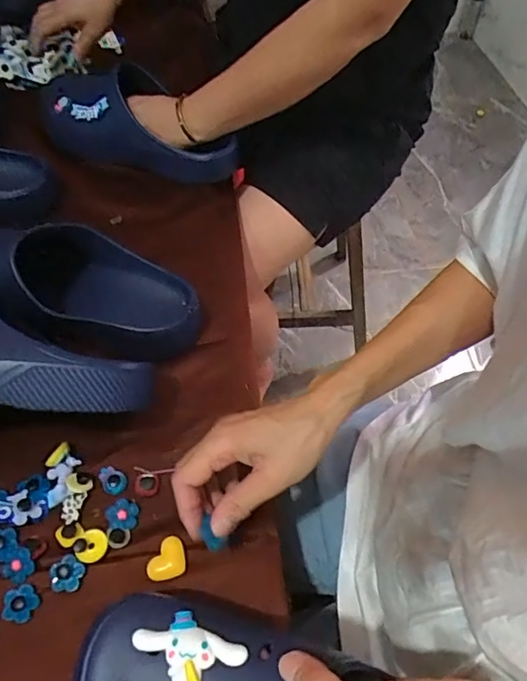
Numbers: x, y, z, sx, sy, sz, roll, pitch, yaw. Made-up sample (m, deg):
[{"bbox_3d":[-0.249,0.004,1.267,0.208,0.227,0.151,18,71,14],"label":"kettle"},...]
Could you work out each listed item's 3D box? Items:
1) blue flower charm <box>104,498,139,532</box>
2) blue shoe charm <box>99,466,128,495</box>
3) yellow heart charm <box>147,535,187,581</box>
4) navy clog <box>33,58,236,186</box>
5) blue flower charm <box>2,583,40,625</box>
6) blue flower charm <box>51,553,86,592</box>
[{"bbox_3d":[-0.112,0.139,0.410,0.024,0.009,0.024,1,54,-1],"label":"blue flower charm"},{"bbox_3d":[-0.125,0.116,0.430,0.020,0.007,0.026,-24,58,-17],"label":"blue shoe charm"},{"bbox_3d":[-0.074,0.166,0.391,0.029,0.010,0.027,-13,56,-11],"label":"yellow heart charm"},{"bbox_3d":[-0.163,-0.277,0.647,0.266,0.098,0.092,13,55,8],"label":"navy clog"},{"bbox_3d":[-0.178,0.192,0.375,0.024,0.008,0.025,1,54,-1],"label":"blue flower charm"},{"bbox_3d":[-0.147,0.175,0.385,0.021,0.009,0.025,22,57,14],"label":"blue flower charm"}]

